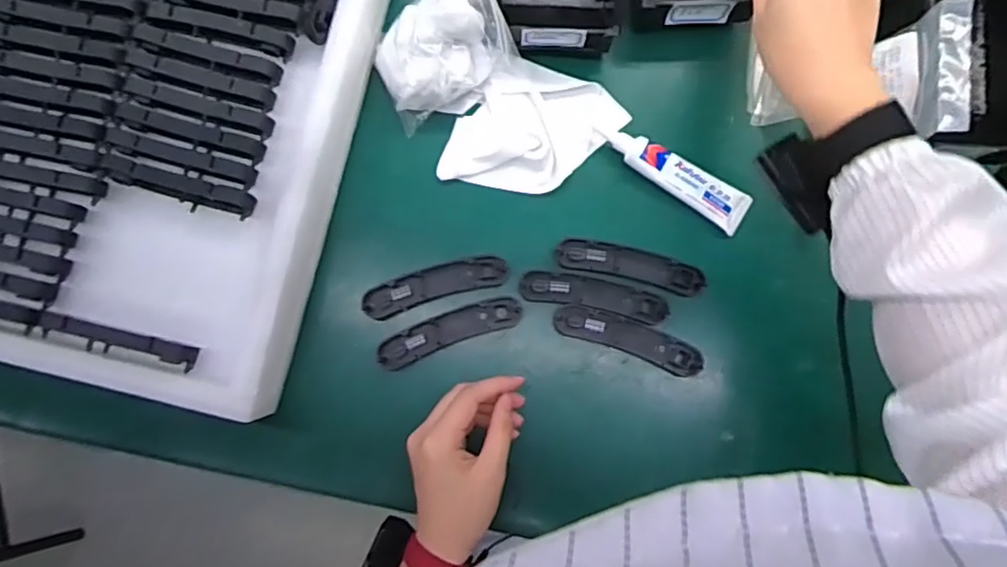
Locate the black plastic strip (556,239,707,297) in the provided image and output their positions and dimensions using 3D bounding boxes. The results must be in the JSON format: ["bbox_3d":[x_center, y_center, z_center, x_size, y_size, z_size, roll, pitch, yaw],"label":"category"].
[{"bbox_3d":[0.106,-0.016,0.508,0.121,0.011,0.029,14,83,1],"label":"black plastic strip"}]

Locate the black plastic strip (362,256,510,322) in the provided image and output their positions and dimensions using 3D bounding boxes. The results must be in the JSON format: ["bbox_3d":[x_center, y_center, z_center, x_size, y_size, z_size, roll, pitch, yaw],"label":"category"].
[{"bbox_3d":[-0.057,0.000,0.513,0.122,0.010,0.031,-16,84,-3],"label":"black plastic strip"}]

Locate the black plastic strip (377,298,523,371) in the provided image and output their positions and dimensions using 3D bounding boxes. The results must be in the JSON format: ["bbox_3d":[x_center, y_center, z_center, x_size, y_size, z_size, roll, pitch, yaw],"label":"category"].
[{"bbox_3d":[-0.045,0.039,0.508,0.120,0.006,0.029,-21,84,-3],"label":"black plastic strip"}]

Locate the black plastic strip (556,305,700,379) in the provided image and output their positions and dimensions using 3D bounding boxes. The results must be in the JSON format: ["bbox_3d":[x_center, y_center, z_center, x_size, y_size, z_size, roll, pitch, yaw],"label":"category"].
[{"bbox_3d":[0.102,0.045,0.505,0.121,0.016,0.028,20,84,1],"label":"black plastic strip"}]

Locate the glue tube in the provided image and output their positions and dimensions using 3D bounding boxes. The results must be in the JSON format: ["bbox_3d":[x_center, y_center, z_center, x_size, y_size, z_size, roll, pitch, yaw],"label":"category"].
[{"bbox_3d":[0.144,-0.093,0.517,0.137,0.018,0.036,31,84,3],"label":"glue tube"}]

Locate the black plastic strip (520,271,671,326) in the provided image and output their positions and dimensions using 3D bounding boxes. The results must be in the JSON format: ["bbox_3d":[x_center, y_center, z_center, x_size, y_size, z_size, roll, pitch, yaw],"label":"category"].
[{"bbox_3d":[0.075,0.010,0.508,0.120,0.012,0.027,12,83,0],"label":"black plastic strip"}]

